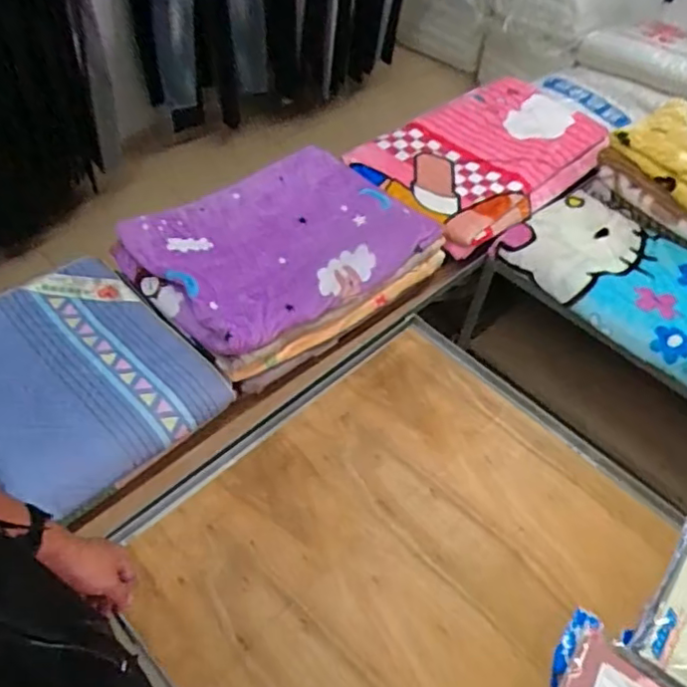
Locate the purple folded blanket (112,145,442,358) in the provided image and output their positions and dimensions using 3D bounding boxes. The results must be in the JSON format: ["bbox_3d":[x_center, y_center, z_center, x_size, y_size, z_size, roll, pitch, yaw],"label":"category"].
[{"bbox_3d":[-0.135,-0.241,1.379,0.660,0.106,0.406,-30,60,-27],"label":"purple folded blanket"}]

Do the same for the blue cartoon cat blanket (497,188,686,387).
[{"bbox_3d":[0.771,-0.158,1.558,0.420,0.077,0.641,-35,62,-29],"label":"blue cartoon cat blanket"}]

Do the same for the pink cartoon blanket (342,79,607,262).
[{"bbox_3d":[0.397,-0.527,1.734,0.724,0.146,0.444,-32,61,-27],"label":"pink cartoon blanket"}]

